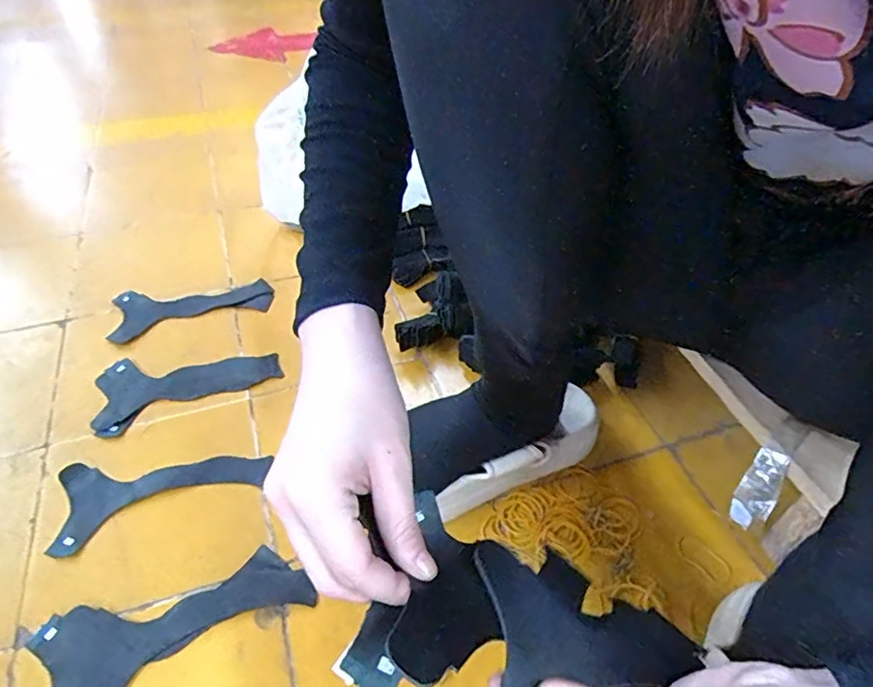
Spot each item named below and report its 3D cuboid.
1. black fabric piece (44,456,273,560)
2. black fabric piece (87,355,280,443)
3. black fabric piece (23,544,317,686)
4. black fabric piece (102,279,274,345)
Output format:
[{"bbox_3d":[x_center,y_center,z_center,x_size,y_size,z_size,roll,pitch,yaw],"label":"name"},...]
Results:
[{"bbox_3d":[-0.259,0.138,0.536,0.185,0.004,0.089,-10,46,-12],"label":"black fabric piece"},{"bbox_3d":[-0.279,0.038,0.638,0.192,0.006,0.101,-17,48,-18],"label":"black fabric piece"},{"bbox_3d":[-0.209,0.221,0.452,0.200,0.004,0.095,-23,50,-23],"label":"black fabric piece"},{"bbox_3d":[-0.307,-0.049,0.717,0.190,0.010,0.085,-13,47,-14],"label":"black fabric piece"}]

